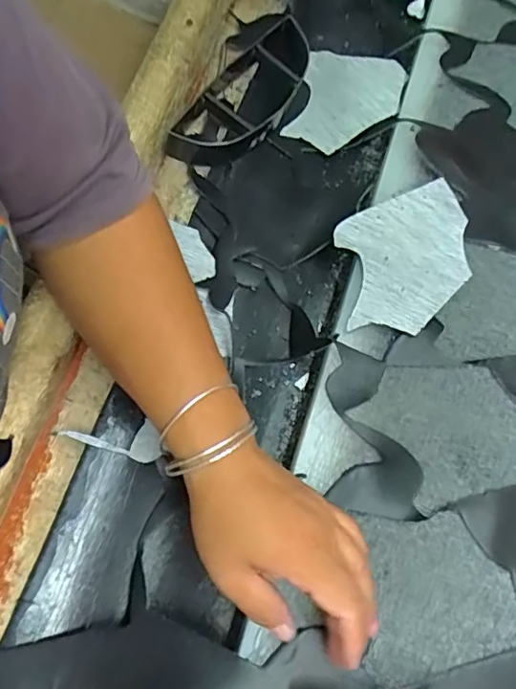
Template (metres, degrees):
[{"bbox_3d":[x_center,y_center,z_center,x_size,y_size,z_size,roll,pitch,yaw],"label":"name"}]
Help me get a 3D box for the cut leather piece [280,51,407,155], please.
[{"bbox_3d":[0.086,-0.234,0.529,0.094,0.018,0.110,15,71,4],"label":"cut leather piece"}]

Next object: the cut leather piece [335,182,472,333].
[{"bbox_3d":[0.121,-0.070,0.447,0.107,0.011,0.122,-8,71,-4],"label":"cut leather piece"}]

